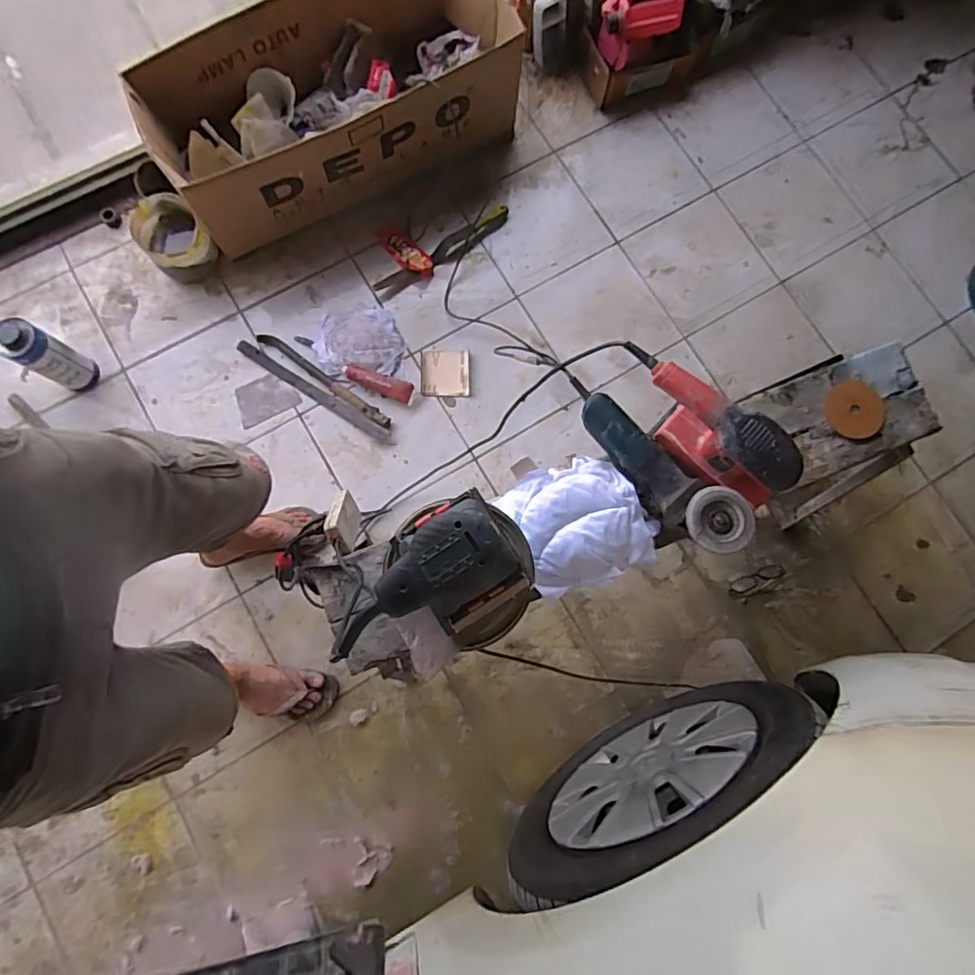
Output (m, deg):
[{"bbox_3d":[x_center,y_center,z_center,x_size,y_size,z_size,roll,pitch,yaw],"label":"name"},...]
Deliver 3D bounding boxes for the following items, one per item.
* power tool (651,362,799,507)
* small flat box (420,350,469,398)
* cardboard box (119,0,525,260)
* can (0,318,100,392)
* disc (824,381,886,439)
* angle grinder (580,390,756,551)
[{"bbox_3d":[0.313,-0.069,0.774,0.234,0.115,0.087,32,81,4],"label":"power tool"},{"bbox_3d":[-0.103,-0.279,1.368,0.116,0.020,0.121,-1,78,-1],"label":"small flat box"},{"bbox_3d":[-0.357,-0.919,1.327,0.856,0.230,0.386,-25,82,-6],"label":"cardboard box"},{"bbox_3d":[-0.984,-0.290,1.261,0.083,0.229,0.091,32,80,5],"label":"can"},{"bbox_3d":[0.584,-0.122,0.886,0.095,0.011,0.084,33,80,5],"label":"disc"},{"bbox_3d":[0.245,-0.020,0.800,0.084,0.082,0.279,-41,84,-8],"label":"angle grinder"}]

